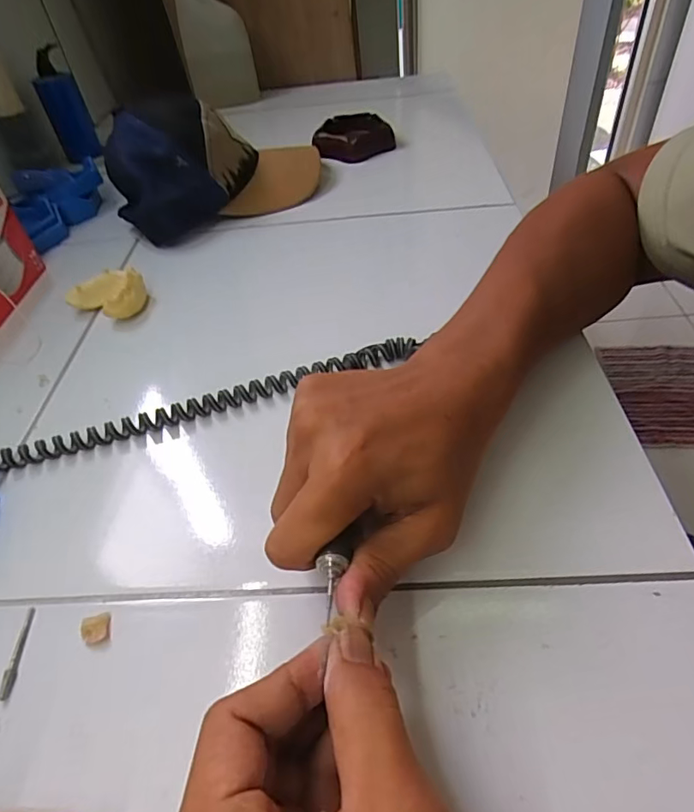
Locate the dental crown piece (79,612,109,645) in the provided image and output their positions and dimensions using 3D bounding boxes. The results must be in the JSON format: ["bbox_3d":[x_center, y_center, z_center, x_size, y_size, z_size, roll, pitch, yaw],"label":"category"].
[{"bbox_3d":[-0.127,0.112,0.256,0.015,0.005,0.015,-17,46,-8],"label":"dental crown piece"}]

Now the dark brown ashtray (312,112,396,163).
[{"bbox_3d":[0.011,-0.348,0.661,0.096,0.026,0.099,-4,46,4],"label":"dark brown ashtray"}]

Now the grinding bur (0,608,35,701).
[{"bbox_3d":[-0.162,0.121,0.252,0.005,0.004,0.043,-9,46,0],"label":"grinding bur"}]

